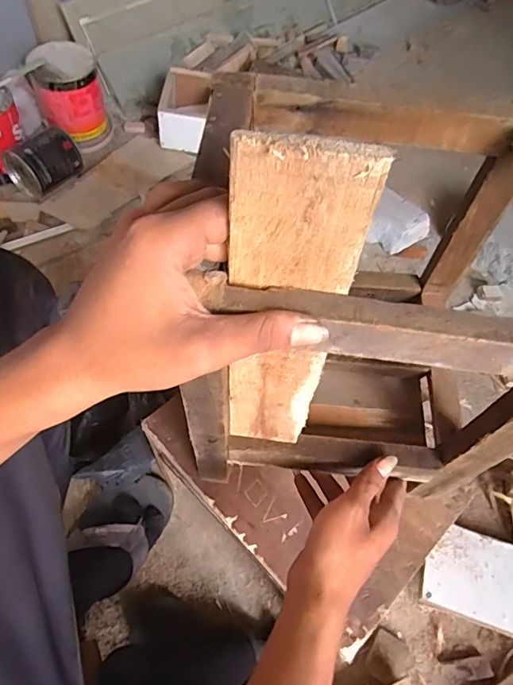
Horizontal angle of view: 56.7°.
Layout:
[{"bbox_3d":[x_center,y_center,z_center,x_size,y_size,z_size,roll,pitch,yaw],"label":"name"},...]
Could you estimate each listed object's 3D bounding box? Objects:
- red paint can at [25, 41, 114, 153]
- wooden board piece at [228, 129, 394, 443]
[{"bbox_3d":[-0.460,-0.609,1.176,0.153,0.191,0.161,-16,59,-15],"label":"red paint can"},{"bbox_3d":[0.014,0.002,0.301,0.061,0.290,0.008,7,57,1],"label":"wooden board piece"}]

